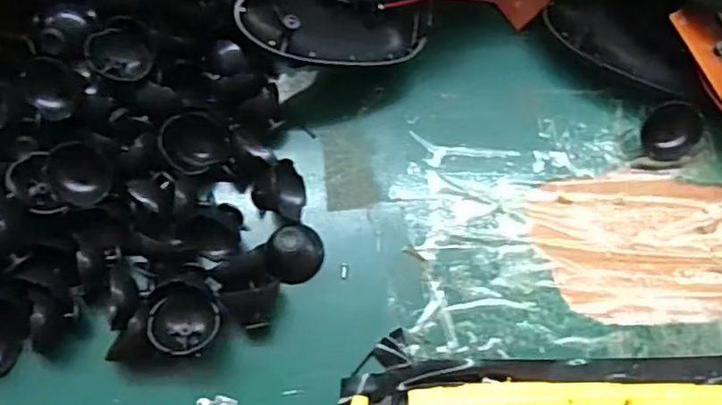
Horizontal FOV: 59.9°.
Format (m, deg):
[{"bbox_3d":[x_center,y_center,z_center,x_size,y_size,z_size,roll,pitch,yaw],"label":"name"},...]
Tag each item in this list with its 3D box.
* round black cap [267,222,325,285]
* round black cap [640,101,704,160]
[{"bbox_3d":[-0.028,0.022,0.274,0.020,0.022,0.027,38,73,15],"label":"round black cap"},{"bbox_3d":[0.145,-0.033,0.293,0.024,0.021,0.024,0,68,1],"label":"round black cap"}]

